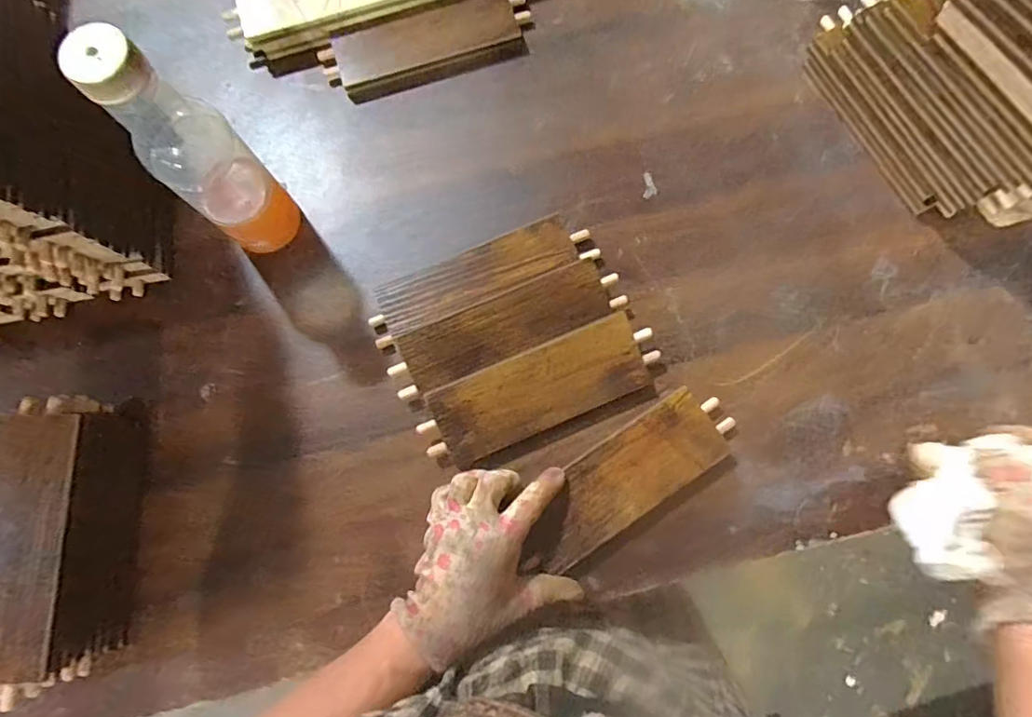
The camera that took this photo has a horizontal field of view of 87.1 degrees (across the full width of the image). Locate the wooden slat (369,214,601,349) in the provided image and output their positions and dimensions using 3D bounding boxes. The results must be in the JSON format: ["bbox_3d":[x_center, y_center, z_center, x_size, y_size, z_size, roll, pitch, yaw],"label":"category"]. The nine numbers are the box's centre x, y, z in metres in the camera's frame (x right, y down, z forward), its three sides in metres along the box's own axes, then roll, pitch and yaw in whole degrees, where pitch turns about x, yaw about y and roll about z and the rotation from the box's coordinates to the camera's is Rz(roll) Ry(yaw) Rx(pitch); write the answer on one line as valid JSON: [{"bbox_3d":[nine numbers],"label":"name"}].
[{"bbox_3d":[-0.032,-0.074,0.476,0.199,0.018,0.053,-22,80,-3],"label":"wooden slat"}]

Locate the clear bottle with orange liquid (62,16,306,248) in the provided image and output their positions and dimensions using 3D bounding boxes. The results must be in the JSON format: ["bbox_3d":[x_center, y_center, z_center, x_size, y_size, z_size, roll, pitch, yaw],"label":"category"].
[{"bbox_3d":[-0.225,-0.140,0.400,0.052,0.214,0.060,44,83,7],"label":"clear bottle with orange liquid"}]

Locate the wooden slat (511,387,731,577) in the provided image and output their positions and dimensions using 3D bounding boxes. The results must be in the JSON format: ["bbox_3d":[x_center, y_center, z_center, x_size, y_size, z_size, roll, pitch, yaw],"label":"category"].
[{"bbox_3d":[0.087,0.097,0.435,0.191,0.008,0.067,-37,82,-7],"label":"wooden slat"}]

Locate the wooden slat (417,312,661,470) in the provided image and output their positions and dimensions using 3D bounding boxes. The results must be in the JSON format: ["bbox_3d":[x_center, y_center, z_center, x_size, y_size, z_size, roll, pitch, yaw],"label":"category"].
[{"bbox_3d":[0.020,0.027,0.453,0.194,0.023,0.065,-23,81,-4],"label":"wooden slat"}]

